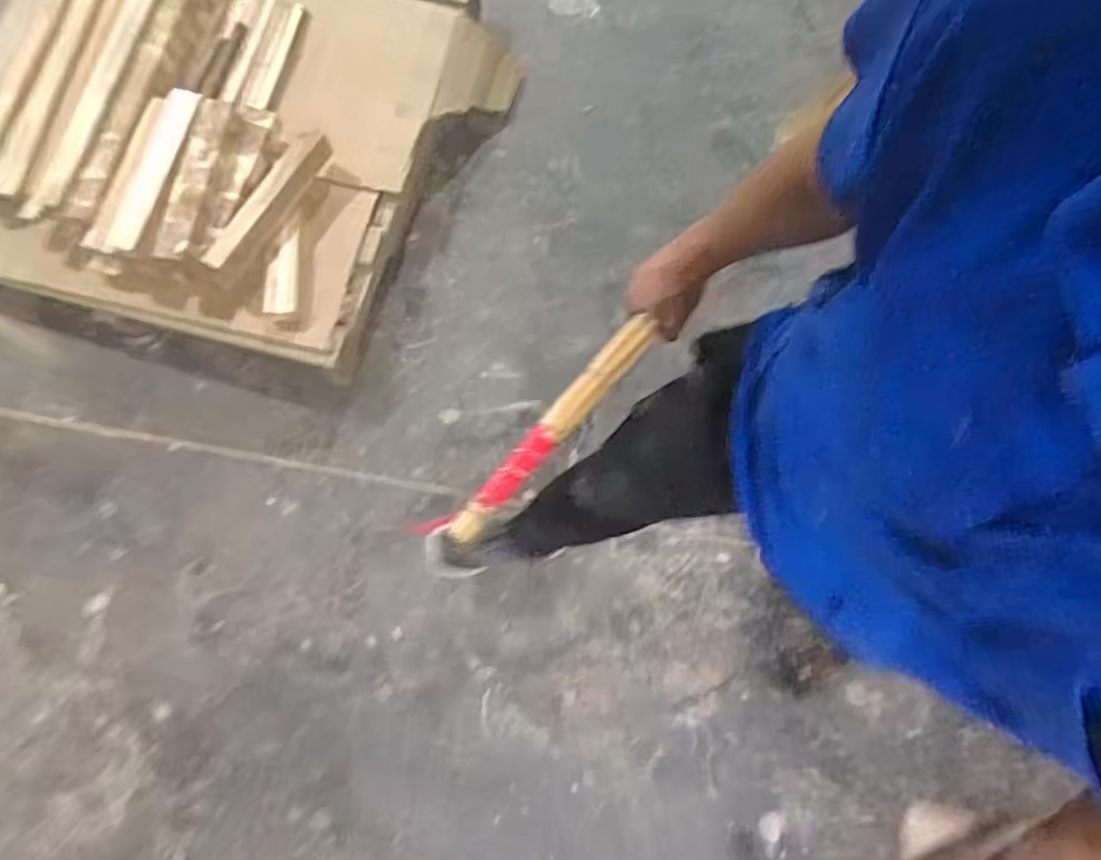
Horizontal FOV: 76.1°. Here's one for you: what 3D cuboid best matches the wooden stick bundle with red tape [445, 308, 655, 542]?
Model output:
[{"bbox_3d":[0.004,-0.005,0.772,0.032,0.023,0.315,40,78,7],"label":"wooden stick bundle with red tape"}]

